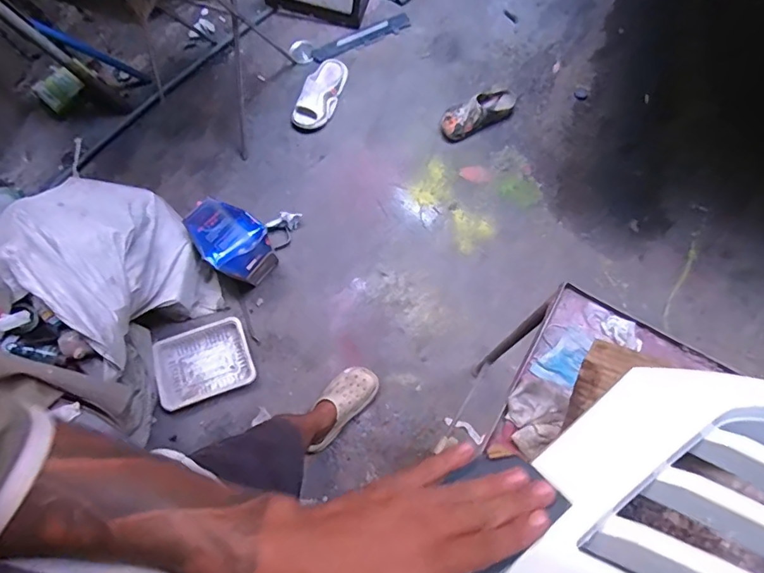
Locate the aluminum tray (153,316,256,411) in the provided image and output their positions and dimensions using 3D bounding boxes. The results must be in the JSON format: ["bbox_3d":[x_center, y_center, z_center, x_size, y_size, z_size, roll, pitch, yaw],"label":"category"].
[{"bbox_3d":[-0.505,0.216,1.357,0.262,0.039,0.201,-21,73,-5],"label":"aluminum tray"}]

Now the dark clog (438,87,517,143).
[{"bbox_3d":[0.323,-0.579,1.576,0.286,0.079,0.113,-32,75,-8],"label":"dark clog"}]

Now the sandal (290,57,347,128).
[{"bbox_3d":[-0.200,-0.643,1.598,0.116,0.069,0.273,20,76,7],"label":"sandal"}]

